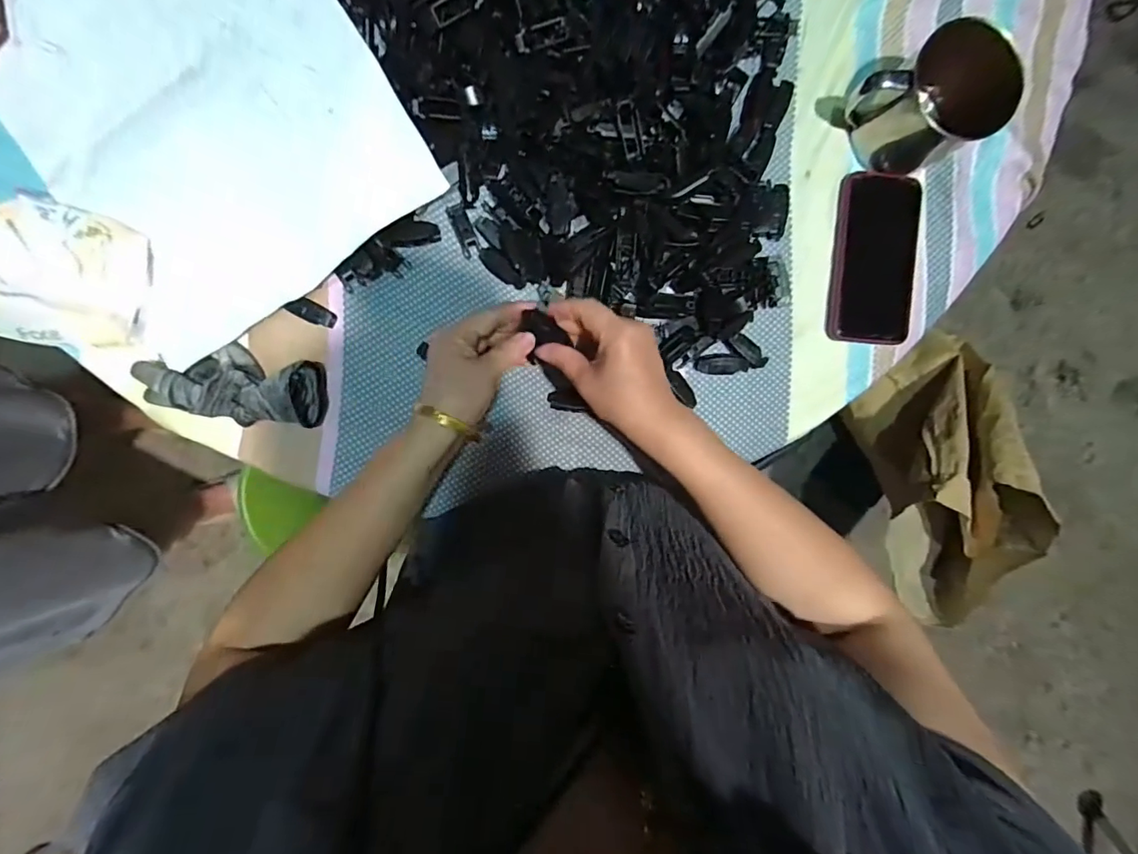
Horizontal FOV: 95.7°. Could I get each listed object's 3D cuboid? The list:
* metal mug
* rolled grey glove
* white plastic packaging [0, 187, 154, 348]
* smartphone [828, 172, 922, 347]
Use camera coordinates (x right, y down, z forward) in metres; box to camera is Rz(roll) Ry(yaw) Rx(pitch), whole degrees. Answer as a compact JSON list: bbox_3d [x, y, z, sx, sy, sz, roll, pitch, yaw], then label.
[{"bbox_3d":[0.307,-0.274,0.449,0.086,0.098,0.089,-33,96,0],"label":"metal mug"},{"bbox_3d":[-0.294,-0.038,0.443,0.155,0.048,0.065,11,94,-4],"label":"rolled grey glove"},{"bbox_3d":[-0.429,-0.125,0.424,0.137,0.033,0.118,19,93,-5],"label":"white plastic packaging"},{"bbox_3d":[0.296,-0.162,0.498,0.081,0.015,0.158,5,94,-4],"label":"smartphone"}]

